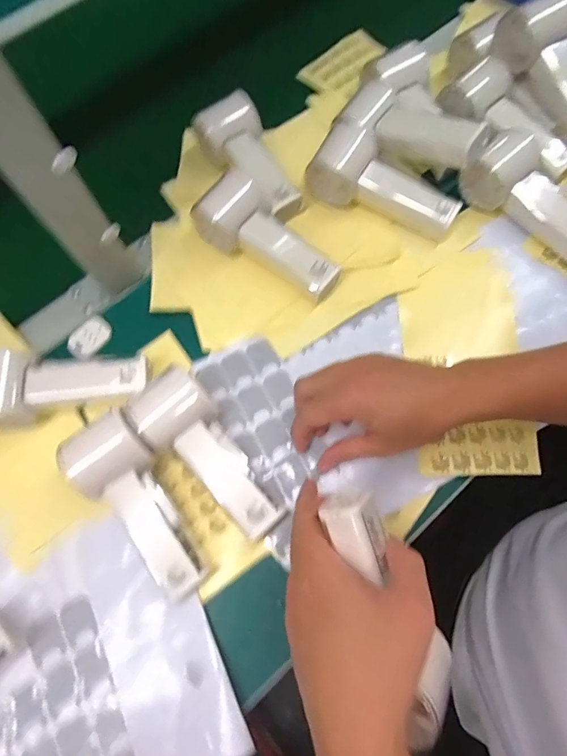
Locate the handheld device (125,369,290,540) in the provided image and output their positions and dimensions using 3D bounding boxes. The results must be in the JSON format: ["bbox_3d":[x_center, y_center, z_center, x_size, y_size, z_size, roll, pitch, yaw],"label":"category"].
[{"bbox_3d":[-0.058,0.060,0.353,0.060,0.049,0.150,-43,75,-12],"label":"handheld device"}]

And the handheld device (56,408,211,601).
[{"bbox_3d":[-0.109,0.099,0.343,0.058,0.049,0.142,-40,75,-11],"label":"handheld device"}]

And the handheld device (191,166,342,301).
[{"bbox_3d":[-0.015,-0.136,0.425,0.157,0.040,0.069,38,76,13],"label":"handheld device"}]

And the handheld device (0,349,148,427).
[{"bbox_3d":[-0.194,0.009,0.376,0.147,0.044,0.063,-5,71,0],"label":"handheld device"}]

